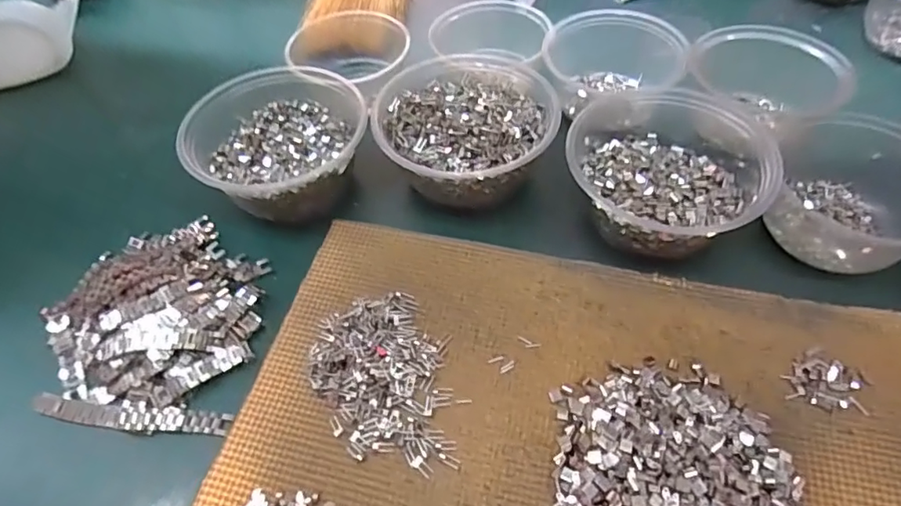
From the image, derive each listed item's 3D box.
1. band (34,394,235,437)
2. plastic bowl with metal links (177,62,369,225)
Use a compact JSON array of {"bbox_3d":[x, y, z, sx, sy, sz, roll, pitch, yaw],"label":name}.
[{"bbox_3d":[-0.197,0.100,0.338,0.125,0.010,0.018,4,55,7],"label":"band"},{"bbox_3d":[-0.131,-0.085,0.431,0.130,0.054,0.127,-2,54,3],"label":"plastic bowl with metal links"}]

